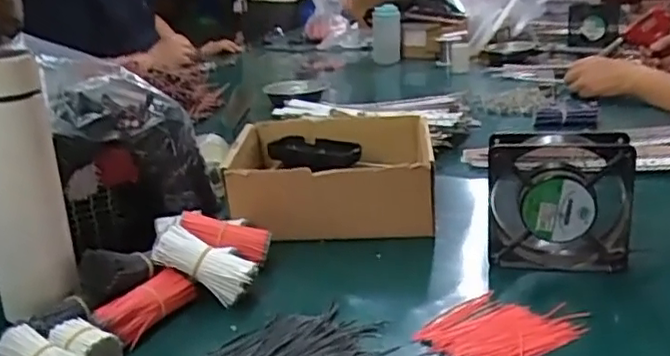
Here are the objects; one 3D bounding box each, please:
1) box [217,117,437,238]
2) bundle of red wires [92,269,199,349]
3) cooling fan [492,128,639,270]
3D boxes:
[{"bbox_3d":[-0.002,-0.003,0.738,0.222,0.090,0.200,-1,19,7],"label":"box"},{"bbox_3d":[-0.158,0.110,0.540,0.029,0.034,0.089,8,22,30],"label":"bundle of red wires"},{"bbox_3d":[0.201,0.023,0.579,0.121,0.122,0.044,0,19,12],"label":"cooling fan"}]

